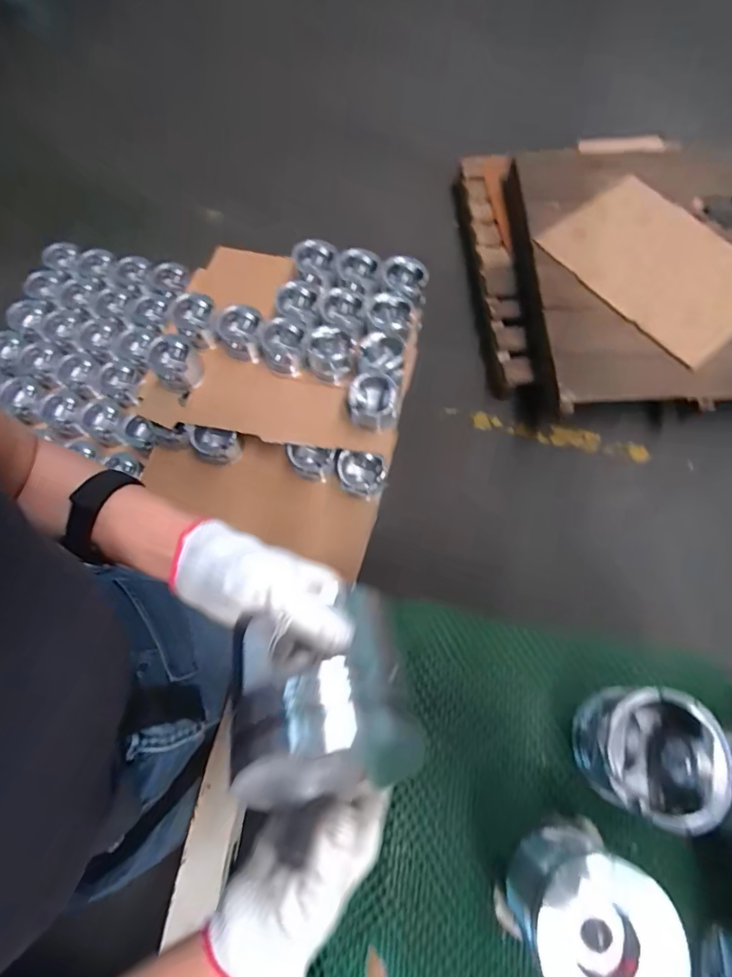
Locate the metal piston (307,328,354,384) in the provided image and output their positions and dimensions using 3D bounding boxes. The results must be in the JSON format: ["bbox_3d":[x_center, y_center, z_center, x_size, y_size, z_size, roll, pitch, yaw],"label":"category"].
[{"bbox_3d":[-0.085,-0.327,1.164,0.112,0.065,0.118,4,69,2],"label":"metal piston"}]

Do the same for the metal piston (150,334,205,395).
[{"bbox_3d":[-0.465,-0.302,1.171,0.106,0.085,0.107,0,69,1],"label":"metal piston"}]

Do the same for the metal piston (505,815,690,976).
[{"bbox_3d":[0.191,0.368,0.415,0.099,0.124,0.117,27,72,11],"label":"metal piston"}]

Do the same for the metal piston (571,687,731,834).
[{"bbox_3d":[0.277,0.262,0.481,0.100,0.102,0.112,8,69,4],"label":"metal piston"}]

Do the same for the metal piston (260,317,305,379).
[{"bbox_3d":[-0.203,-0.345,1.187,0.094,0.109,0.103,0,69,1],"label":"metal piston"}]

